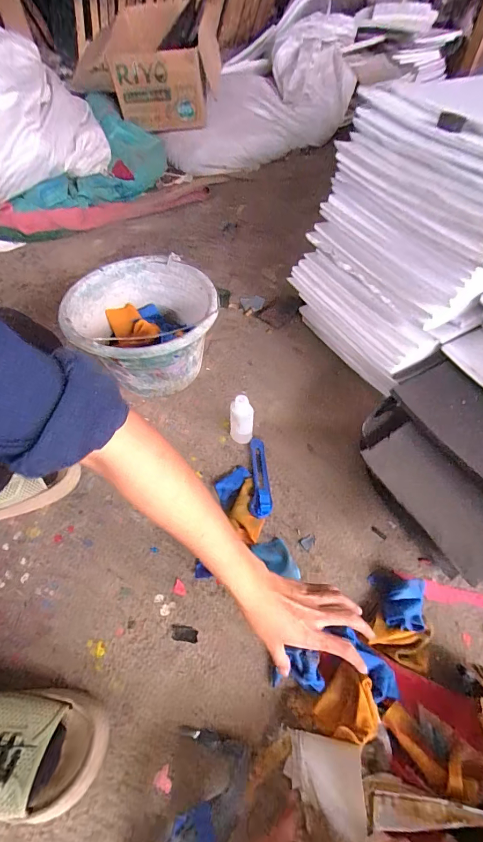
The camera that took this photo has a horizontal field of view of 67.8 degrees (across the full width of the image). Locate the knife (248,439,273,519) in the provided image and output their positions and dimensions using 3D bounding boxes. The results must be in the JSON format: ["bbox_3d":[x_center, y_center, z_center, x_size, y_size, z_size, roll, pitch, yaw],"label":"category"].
[{"bbox_3d":[0.027,0.087,0.562,0.033,0.017,0.131,-4,56,1],"label":"knife"}]

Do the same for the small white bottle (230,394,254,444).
[{"bbox_3d":[0.000,0.003,0.580,0.037,0.095,0.037,-8,56,-2],"label":"small white bottle"}]

